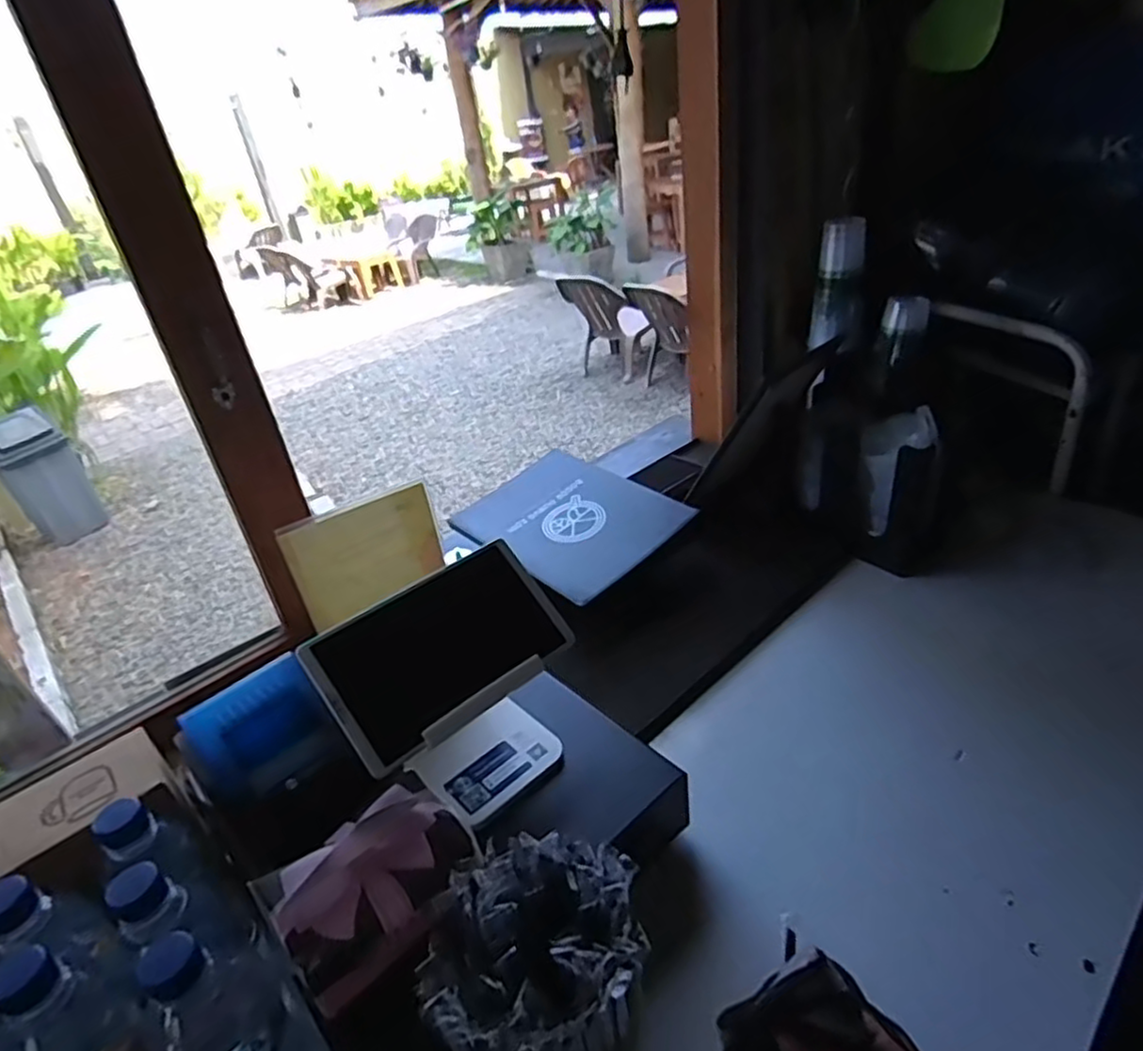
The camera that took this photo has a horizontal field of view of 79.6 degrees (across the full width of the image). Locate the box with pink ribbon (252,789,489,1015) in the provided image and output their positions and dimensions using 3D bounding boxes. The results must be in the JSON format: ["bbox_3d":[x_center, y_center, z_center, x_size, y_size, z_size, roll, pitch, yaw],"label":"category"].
[{"bbox_3d":[-0.141,0.261,0.501,0.137,0.063,0.085,-27,37,-28],"label":"box with pink ribbon"}]

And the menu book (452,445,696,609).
[{"bbox_3d":[-0.007,-0.014,1.022,0.236,0.013,0.317,-36,41,-27],"label":"menu book"}]

